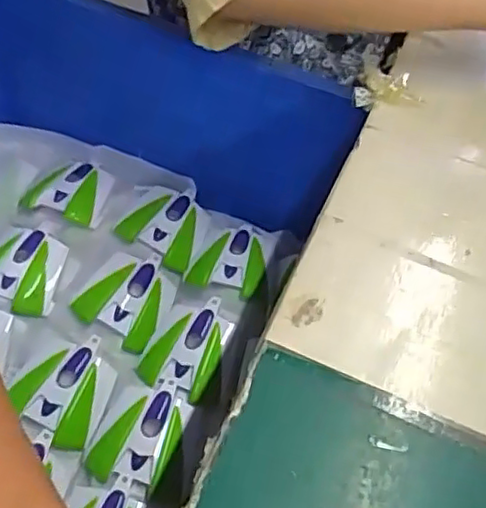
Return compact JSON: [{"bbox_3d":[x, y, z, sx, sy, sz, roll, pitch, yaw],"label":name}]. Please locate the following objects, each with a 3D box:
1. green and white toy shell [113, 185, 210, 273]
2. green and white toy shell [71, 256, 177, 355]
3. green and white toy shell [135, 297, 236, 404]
[{"bbox_3d":[-0.091,-0.034,0.748,0.088,0.029,0.092,19,54,8],"label":"green and white toy shell"},{"bbox_3d":[-0.119,0.042,0.689,0.091,0.036,0.105,23,55,12],"label":"green and white toy shell"},{"bbox_3d":[-0.057,0.092,0.666,0.074,0.032,0.102,20,54,9],"label":"green and white toy shell"}]

